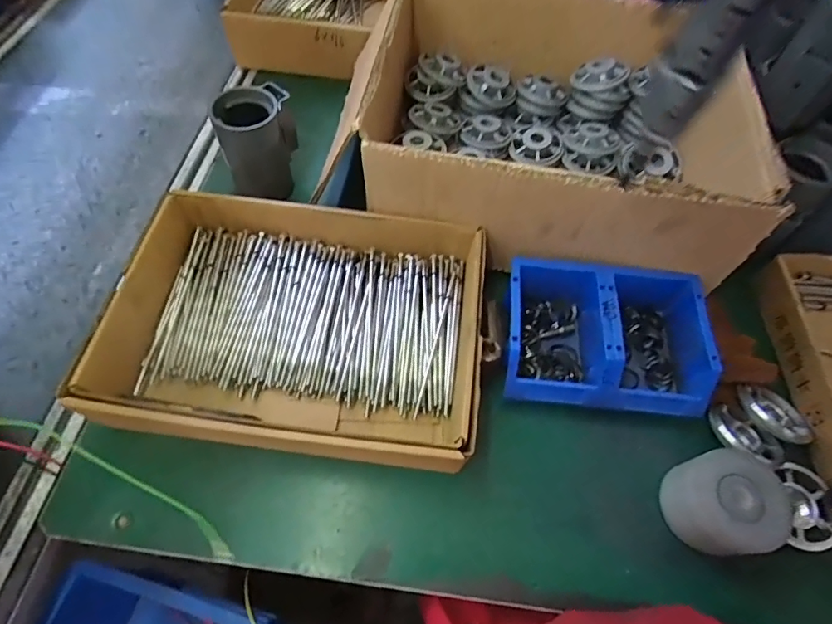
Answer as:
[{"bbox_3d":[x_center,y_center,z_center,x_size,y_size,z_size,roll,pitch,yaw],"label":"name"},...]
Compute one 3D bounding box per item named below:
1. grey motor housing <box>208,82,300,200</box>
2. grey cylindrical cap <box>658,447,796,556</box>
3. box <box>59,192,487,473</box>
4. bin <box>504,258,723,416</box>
[{"bbox_3d":[-0.203,-0.218,0.628,0.100,0.127,0.082,-19,62,-11],"label":"grey motor housing"},{"bbox_3d":[0.292,0.181,0.447,0.094,0.067,0.086,0,60,-1],"label":"grey cylindrical cap"},{"bbox_3d":[-0.120,0.014,0.521,0.367,0.094,0.263,7,61,3],"label":"box"},{"bbox_3d":[0.206,0.030,0.533,0.206,0.088,0.153,6,60,2],"label":"bin"}]

